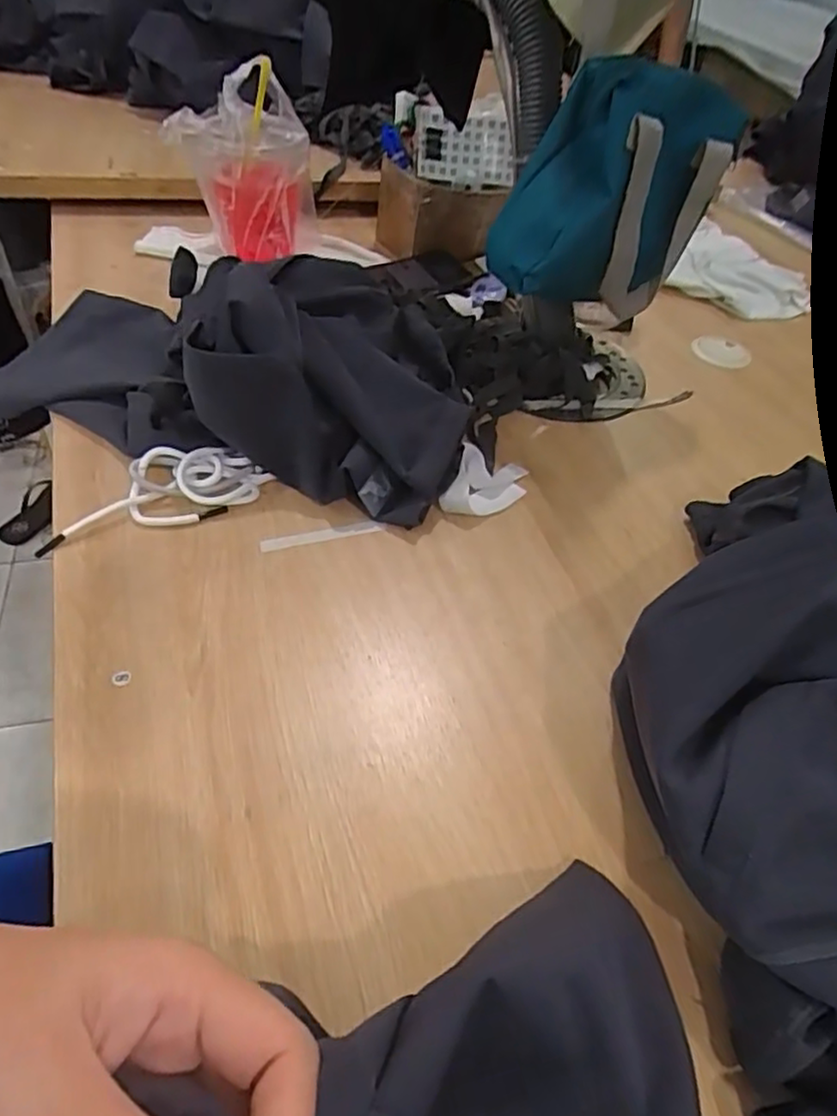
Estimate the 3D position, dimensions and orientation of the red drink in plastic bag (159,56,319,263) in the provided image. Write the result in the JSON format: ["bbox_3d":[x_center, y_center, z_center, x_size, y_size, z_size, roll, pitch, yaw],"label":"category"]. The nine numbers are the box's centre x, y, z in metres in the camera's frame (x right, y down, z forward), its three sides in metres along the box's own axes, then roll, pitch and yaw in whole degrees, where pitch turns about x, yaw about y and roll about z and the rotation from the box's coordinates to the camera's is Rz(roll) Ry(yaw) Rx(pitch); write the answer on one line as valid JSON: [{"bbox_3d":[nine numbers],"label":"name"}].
[{"bbox_3d":[-0.194,-0.439,0.766,0.153,0.178,0.101,-4,49,-10],"label":"red drink in plastic bag"}]

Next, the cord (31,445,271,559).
[{"bbox_3d":[-0.203,-0.053,0.525,0.170,0.026,0.062,-16,52,-20],"label":"cord"}]

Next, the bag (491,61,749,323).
[{"bbox_3d":[0.151,-0.291,0.541,0.160,0.167,0.125,18,48,11],"label":"bag"}]

